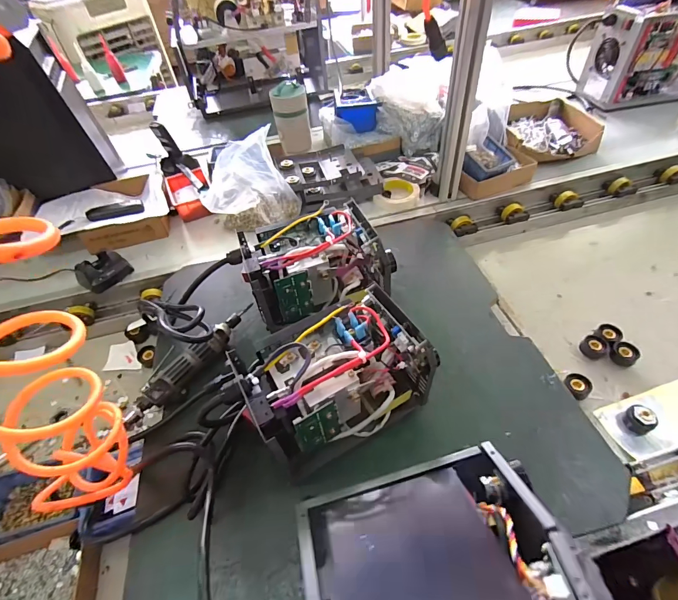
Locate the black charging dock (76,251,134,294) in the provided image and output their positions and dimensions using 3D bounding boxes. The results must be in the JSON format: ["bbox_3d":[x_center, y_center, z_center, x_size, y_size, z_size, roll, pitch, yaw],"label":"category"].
[{"bbox_3d":[-0.477,-0.057,0.734,0.068,0.055,0.086,21,55,22],"label":"black charging dock"}]

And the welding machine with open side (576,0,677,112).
[{"bbox_3d":[0.863,-0.692,1.023,0.324,0.222,0.165,-9,49,-2],"label":"welding machine with open side"}]

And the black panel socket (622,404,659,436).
[{"bbox_3d":[0.454,0.182,0.549,0.031,0.041,0.037,-24,51,-14],"label":"black panel socket"}]

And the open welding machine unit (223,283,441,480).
[{"bbox_3d":[0.001,0.101,0.451,0.225,0.162,0.109,-25,51,-15],"label":"open welding machine unit"}]

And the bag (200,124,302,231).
[{"bbox_3d":[-0.184,-0.240,0.760,0.184,0.181,0.101,-13,49,-5],"label":"bag"}]

